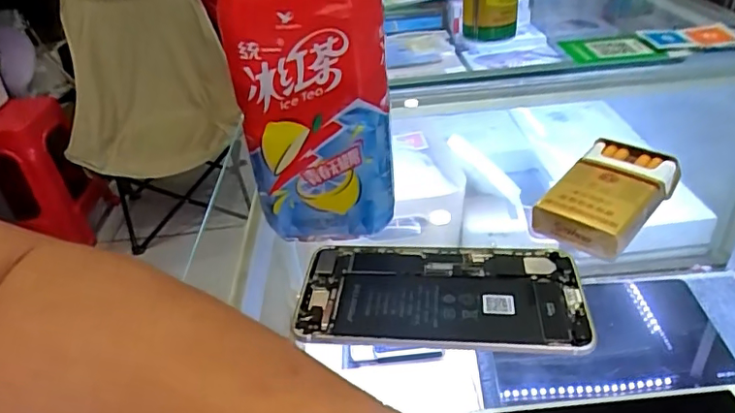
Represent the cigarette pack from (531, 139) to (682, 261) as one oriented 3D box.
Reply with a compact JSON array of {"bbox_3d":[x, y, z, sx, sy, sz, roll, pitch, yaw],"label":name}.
[{"bbox_3d":[0.155,-0.008,0.349,0.054,0.028,0.093,26,45,38],"label":"cigarette pack"}]

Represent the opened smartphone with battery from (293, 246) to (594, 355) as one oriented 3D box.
[{"bbox_3d":[0.040,0.049,0.306,0.154,0.008,0.078,1,34,9],"label":"opened smartphone with battery"}]

